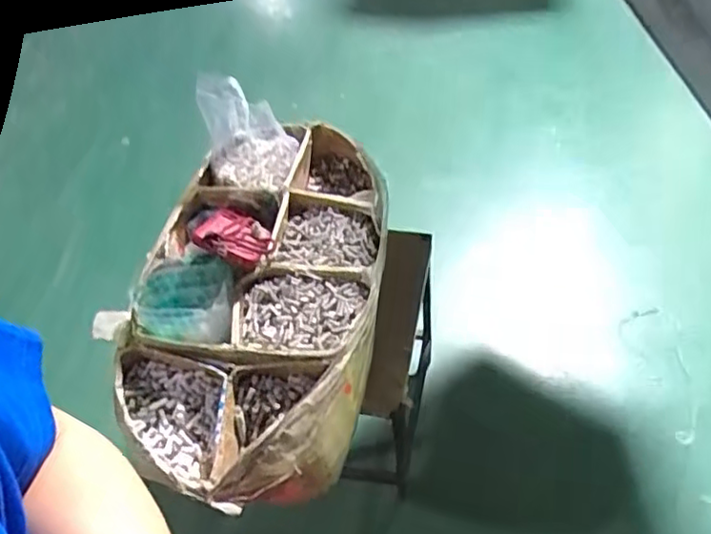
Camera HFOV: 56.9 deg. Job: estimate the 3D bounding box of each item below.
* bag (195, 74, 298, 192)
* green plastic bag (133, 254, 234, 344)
[{"bbox_3d":[-0.152,-0.193,0.909,0.120,0.131,0.124,-11,51,-4],"label":"bag"},{"bbox_3d":[-0.202,0.036,0.783,0.114,0.040,0.102,3,50,6],"label":"green plastic bag"}]

